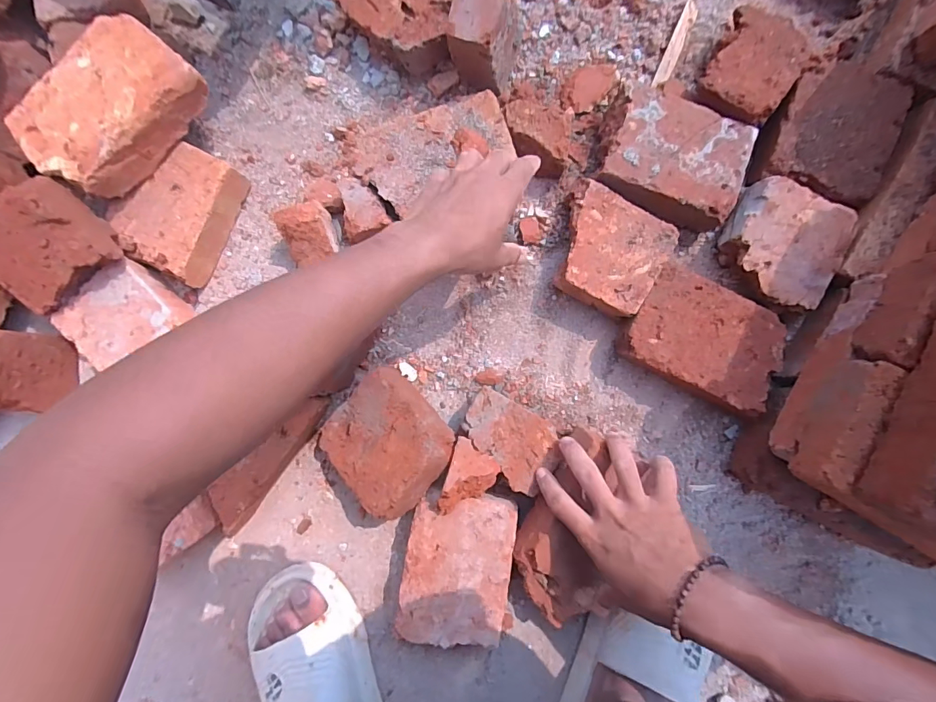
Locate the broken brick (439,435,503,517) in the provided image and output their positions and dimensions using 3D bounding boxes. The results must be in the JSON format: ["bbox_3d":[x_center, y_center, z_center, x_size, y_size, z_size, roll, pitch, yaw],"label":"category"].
[{"bbox_3d":[0.001,0.130,0.435,0.051,0.036,0.076,17,90,4],"label":"broken brick"}]

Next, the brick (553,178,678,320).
[{"bbox_3d":[0.144,-0.103,0.475,0.113,0.052,0.107,29,91,3],"label":"brick"}]

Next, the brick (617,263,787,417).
[{"bbox_3d":[0.242,-0.012,0.465,0.145,0.053,0.104,28,91,3],"label":"brick"}]

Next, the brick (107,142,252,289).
[{"bbox_3d":[-0.322,-0.157,0.501,0.102,0.053,0.136,26,91,3],"label":"brick"}]

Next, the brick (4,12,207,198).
[{"bbox_3d":[-0.357,-0.243,0.449,0.171,0.049,0.109,-44,87,2],"label":"brick"}]

